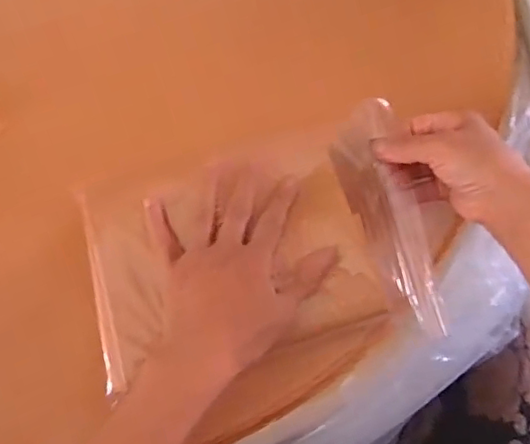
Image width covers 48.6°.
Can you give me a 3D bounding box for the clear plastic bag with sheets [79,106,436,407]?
[{"bbox_3d":[-0.004,0.015,0.434,0.249,0.027,0.172,-15,71,-6],"label":"clear plastic bag with sheets"}]

